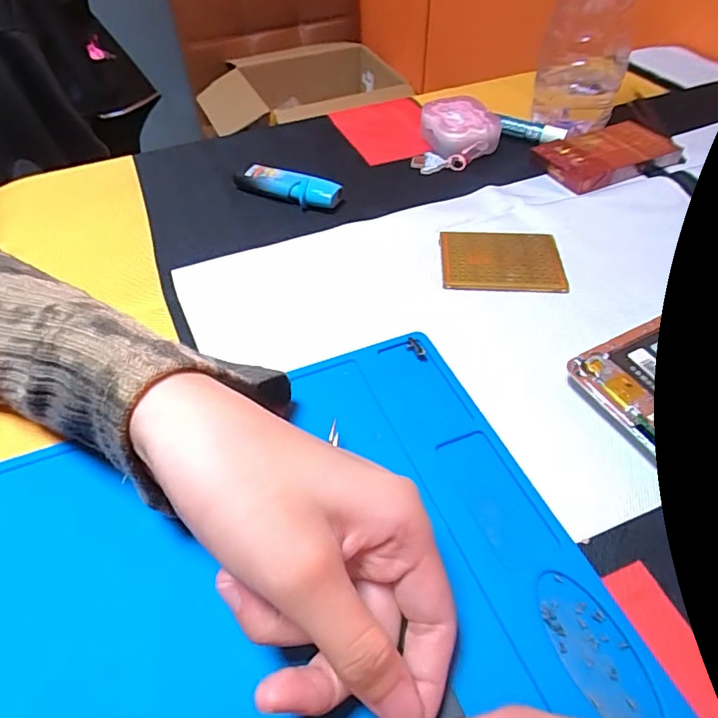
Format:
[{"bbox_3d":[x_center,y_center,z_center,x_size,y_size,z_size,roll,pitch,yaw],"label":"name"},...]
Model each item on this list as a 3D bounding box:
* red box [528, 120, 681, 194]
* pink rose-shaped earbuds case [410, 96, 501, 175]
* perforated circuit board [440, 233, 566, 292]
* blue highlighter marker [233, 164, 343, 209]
[{"bbox_3d":[0.190,-0.159,0.394,0.102,0.014,0.056,-23,51,-17],"label":"red box"},{"bbox_3d":[0.079,-0.180,0.409,0.062,0.028,0.069,9,49,11],"label":"pink rose-shaped earbuds case"},{"bbox_3d":[0.088,-0.063,0.321,0.071,0.004,0.057,2,48,4],"label":"perforated circuit board"},{"bbox_3d":[-0.053,-0.125,0.375,0.085,0.017,0.019,19,52,19],"label":"blue highlighter marker"}]

